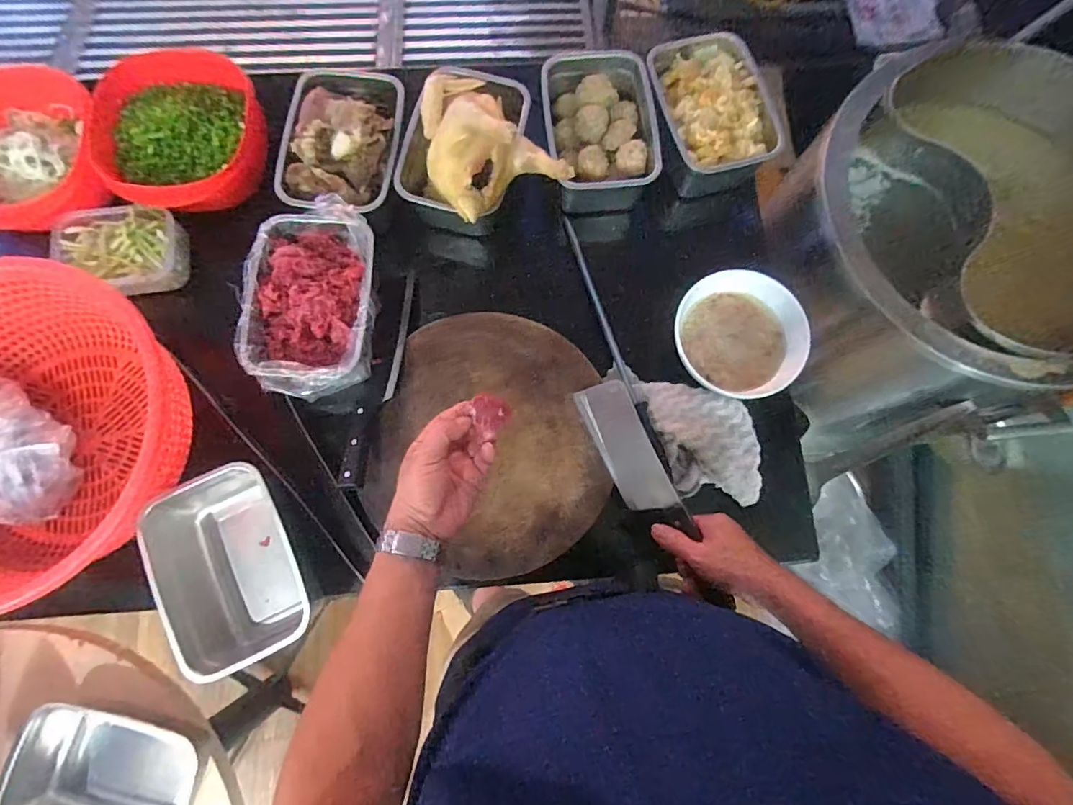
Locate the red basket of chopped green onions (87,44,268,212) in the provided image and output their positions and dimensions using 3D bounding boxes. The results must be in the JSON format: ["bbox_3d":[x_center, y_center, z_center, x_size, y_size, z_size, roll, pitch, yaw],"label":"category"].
[{"bbox_3d":[-0.497,-0.379,0.695,0.209,0.069,0.227,0,79,-1],"label":"red basket of chopped green onions"}]

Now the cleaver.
[{"bbox_3d":[0.135,0.103,0.593,0.024,0.075,0.283,-11,69,-47],"label":"cleaver"}]

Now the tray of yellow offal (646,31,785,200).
[{"bbox_3d":[0.247,-0.417,0.724,0.152,0.075,0.216,-18,80,-5],"label":"tray of yellow offal"}]

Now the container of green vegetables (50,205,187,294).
[{"bbox_3d":[-0.567,-0.206,0.680,0.152,0.054,0.113,-2,79,-2],"label":"container of green vegetables"}]

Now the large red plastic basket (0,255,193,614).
[{"bbox_3d":[-0.600,0.041,0.608,0.367,0.164,0.370,0,79,-1],"label":"large red plastic basket"}]

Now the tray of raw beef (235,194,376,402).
[{"bbox_3d":[-0.288,-0.131,0.634,0.161,0.057,0.238,-2,79,-2],"label":"tray of raw beef"}]

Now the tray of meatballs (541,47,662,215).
[{"bbox_3d":[0.089,-0.386,0.719,0.150,0.078,0.220,-9,79,-3],"label":"tray of meatballs"}]

